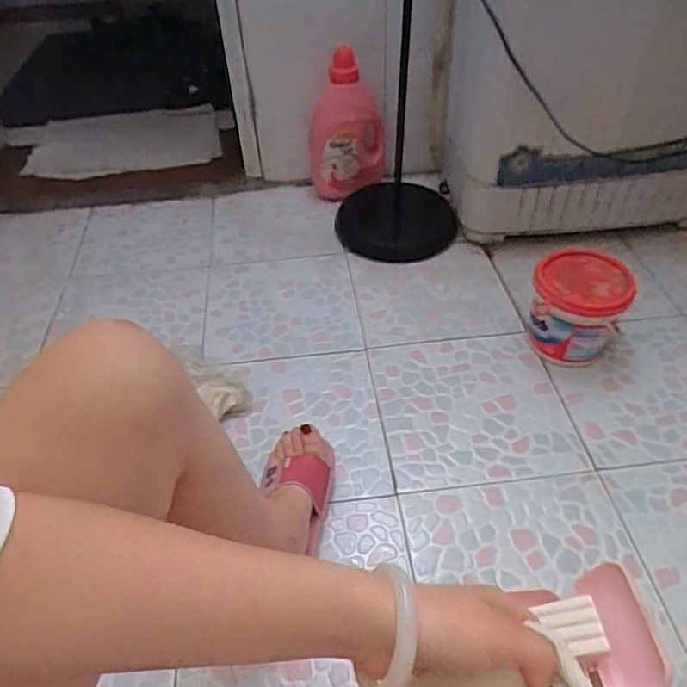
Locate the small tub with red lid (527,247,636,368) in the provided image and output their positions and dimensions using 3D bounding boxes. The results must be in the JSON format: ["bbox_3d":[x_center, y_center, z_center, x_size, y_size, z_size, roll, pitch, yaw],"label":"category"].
[{"bbox_3d":[0.391,-0.063,0.982,0.147,0.150,0.143,7,46,10],"label":"small tub with red lid"}]

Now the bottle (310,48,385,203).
[{"bbox_3d":[0.006,-0.456,1.226,0.158,0.288,0.130,-1,48,0],"label":"bottle"}]

